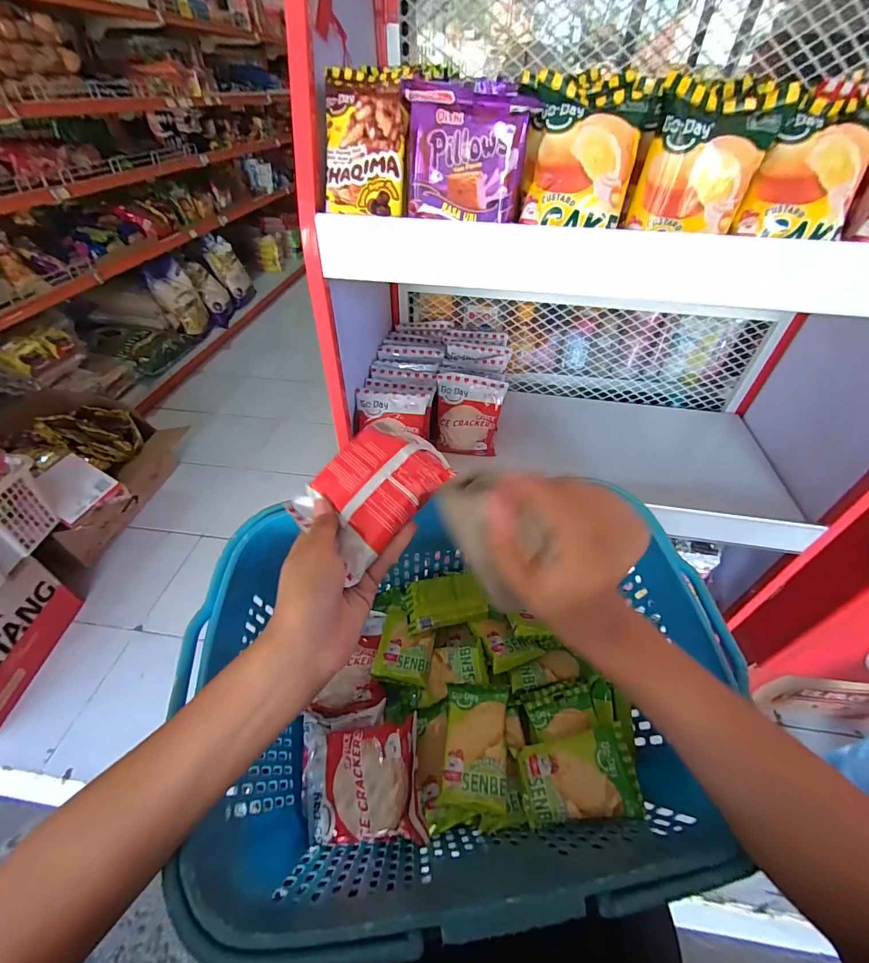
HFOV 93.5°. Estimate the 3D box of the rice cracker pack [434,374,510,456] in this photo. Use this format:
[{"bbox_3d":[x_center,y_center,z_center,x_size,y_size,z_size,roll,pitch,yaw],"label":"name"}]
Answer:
[{"bbox_3d":[0.047,-0.093,0.576,0.089,0.106,0.028,9,19,4],"label":"rice cracker pack"}]

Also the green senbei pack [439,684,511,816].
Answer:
[{"bbox_3d":[0.037,0.232,0.365,0.054,0.014,0.094,5,45,4],"label":"green senbei pack"}]

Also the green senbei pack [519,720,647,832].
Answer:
[{"bbox_3d":[0.121,0.249,0.346,0.092,0.026,0.058,-18,55,12],"label":"green senbei pack"}]

